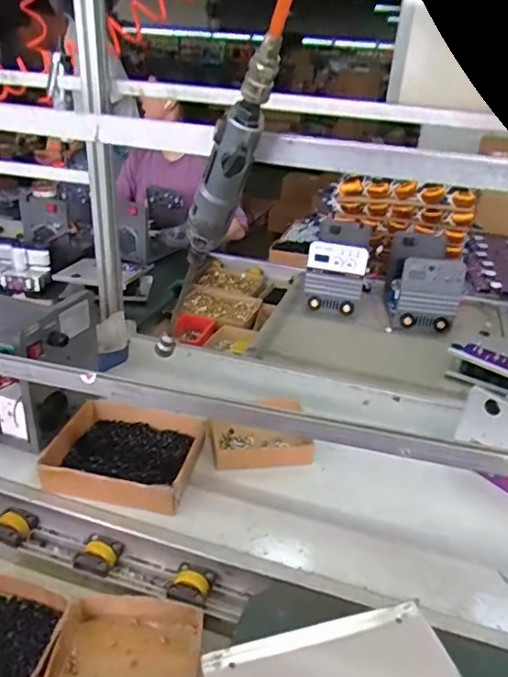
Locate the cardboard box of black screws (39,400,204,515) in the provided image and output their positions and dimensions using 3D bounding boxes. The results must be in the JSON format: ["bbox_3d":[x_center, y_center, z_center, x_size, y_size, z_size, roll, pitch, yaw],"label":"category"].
[{"bbox_3d":[-0.207,0.192,0.883,0.221,0.062,0.201,9,29,9],"label":"cardboard box of black screws"}]

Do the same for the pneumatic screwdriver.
[{"bbox_3d":[-0.026,-0.146,0.480,0.030,0.237,0.033,-19,62,-35],"label":"pneumatic screwdriver"}]

